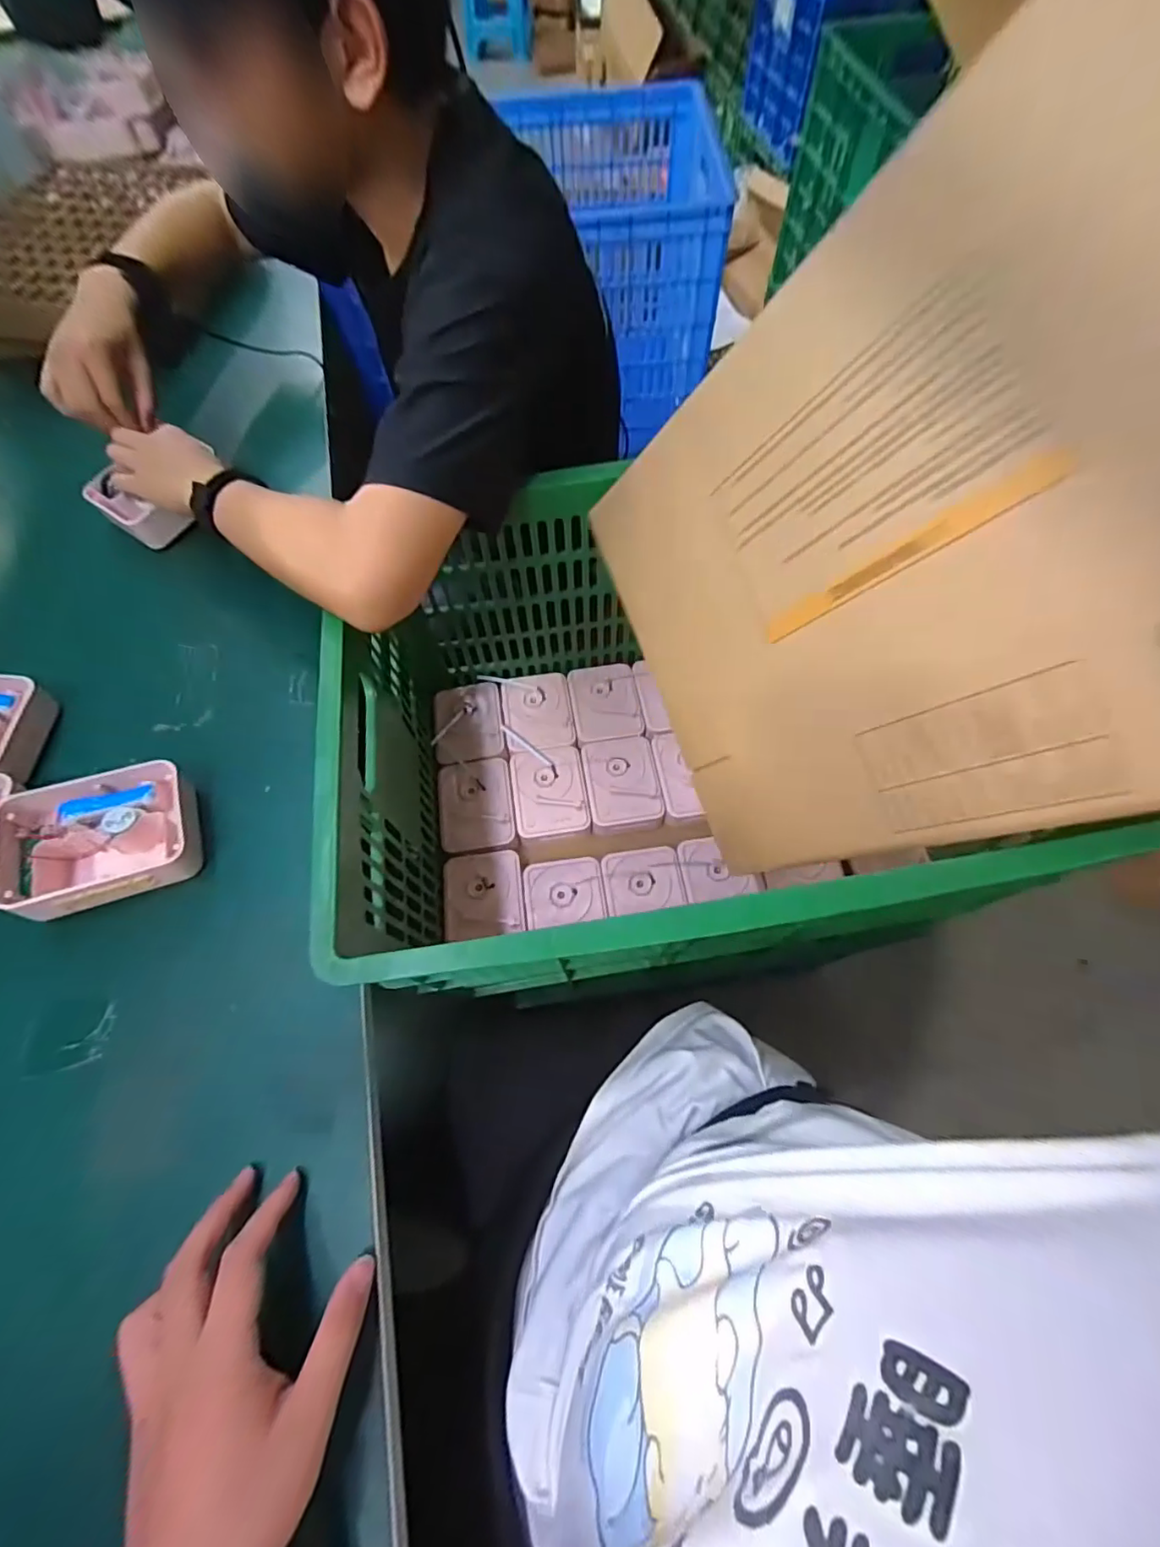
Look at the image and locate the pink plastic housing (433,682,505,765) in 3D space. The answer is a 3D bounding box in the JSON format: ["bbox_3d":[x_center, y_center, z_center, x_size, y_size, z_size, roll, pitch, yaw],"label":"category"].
[{"bbox_3d":[-0.159,-0.075,0.820,0.096,0.024,0.129,-7,68,-4],"label":"pink plastic housing"}]

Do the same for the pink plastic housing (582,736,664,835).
[{"bbox_3d":[0.057,0.012,0.787,0.097,0.040,0.128,-7,68,-4],"label":"pink plastic housing"}]

